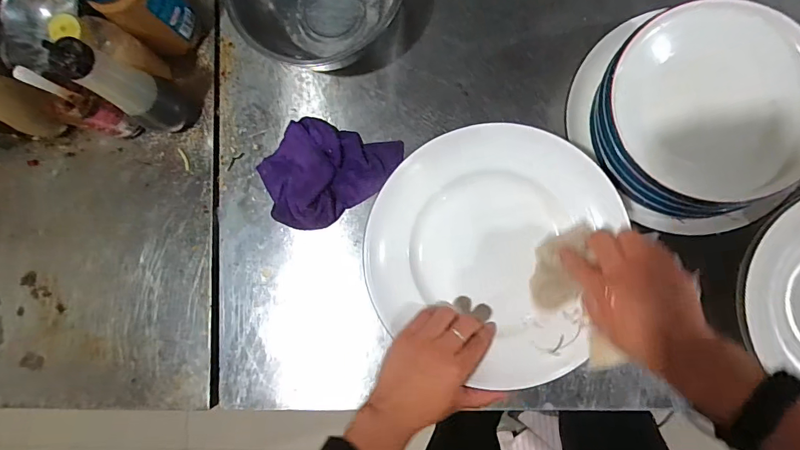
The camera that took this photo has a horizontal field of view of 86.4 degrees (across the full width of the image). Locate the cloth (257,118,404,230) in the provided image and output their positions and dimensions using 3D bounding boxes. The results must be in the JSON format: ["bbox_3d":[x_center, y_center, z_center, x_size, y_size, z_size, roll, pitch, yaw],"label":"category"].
[{"bbox_3d":[-0.106,-0.087,0.618,0.196,0.032,0.141,-35,83,2],"label":"cloth"}]

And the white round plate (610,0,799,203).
[{"bbox_3d":[0.359,-0.137,0.474,0.220,0.039,0.214,0,85,6],"label":"white round plate"}]

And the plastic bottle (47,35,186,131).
[{"bbox_3d":[-0.357,-0.178,0.564,0.070,0.204,0.057,-39,83,1],"label":"plastic bottle"}]

